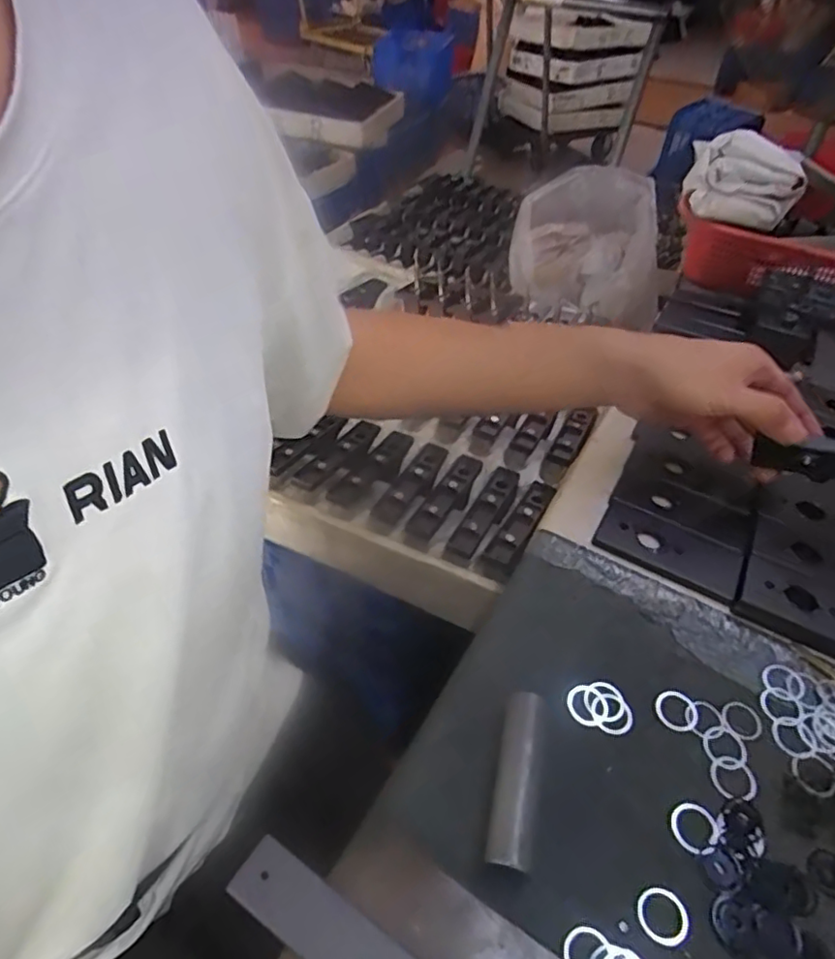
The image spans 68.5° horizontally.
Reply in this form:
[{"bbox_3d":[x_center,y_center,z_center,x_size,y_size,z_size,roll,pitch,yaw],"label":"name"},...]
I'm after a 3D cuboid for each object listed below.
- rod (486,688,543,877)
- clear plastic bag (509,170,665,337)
[{"bbox_3d":[0.055,0.167,0.342,0.020,0.025,0.090,13,46,7],"label":"rod"},{"bbox_3d":[0.345,-0.464,1.213,0.299,0.191,0.338,16,46,14],"label":"clear plastic bag"}]

